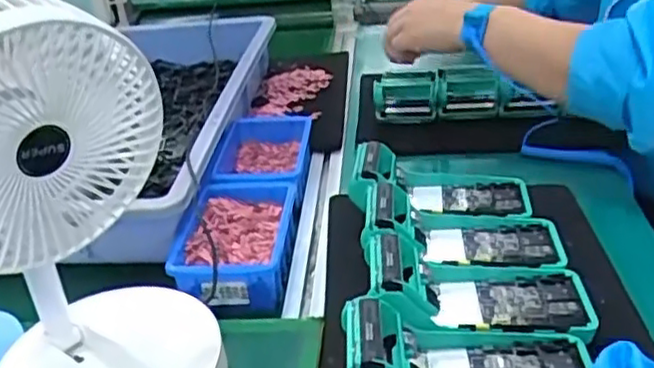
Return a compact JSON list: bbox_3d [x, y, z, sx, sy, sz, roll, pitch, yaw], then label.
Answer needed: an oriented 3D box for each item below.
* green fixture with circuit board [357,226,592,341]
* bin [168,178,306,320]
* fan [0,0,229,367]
[{"bbox_3d":[0.116,0.073,0.517,0.169,0.049,0.080,-4,30,2],"label":"green fixture with circuit board"},{"bbox_3d":[-0.081,0.054,0.631,0.098,0.054,0.150,3,29,6],"label":"bin"},{"bbox_3d":[-0.153,0.029,0.416,0.151,0.270,0.141,-4,29,-8],"label":"fan"}]

